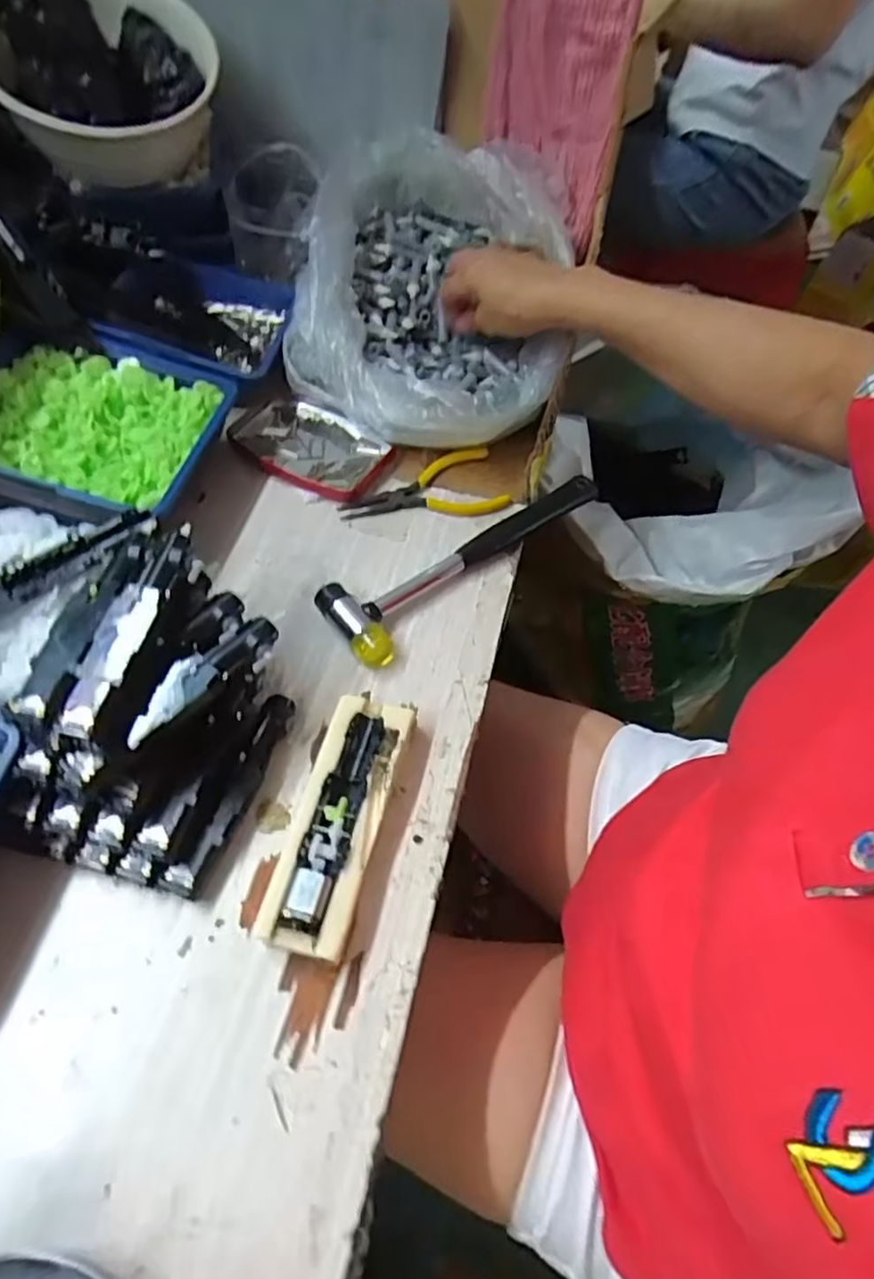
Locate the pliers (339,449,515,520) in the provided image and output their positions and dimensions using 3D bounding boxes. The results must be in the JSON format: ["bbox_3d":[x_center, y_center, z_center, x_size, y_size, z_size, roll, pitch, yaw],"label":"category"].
[{"bbox_3d":[-0.011,-0.115,0.510,0.125,0.013,0.056,-11,58,-10],"label":"pliers"}]

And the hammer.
[{"bbox_3d":[0.023,-0.069,0.477,0.235,0.025,0.064,-36,66,-24],"label":"hammer"}]

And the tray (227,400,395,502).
[{"bbox_3d":[-0.102,-0.156,0.533,0.128,0.010,0.076,30,60,15],"label":"tray"}]

